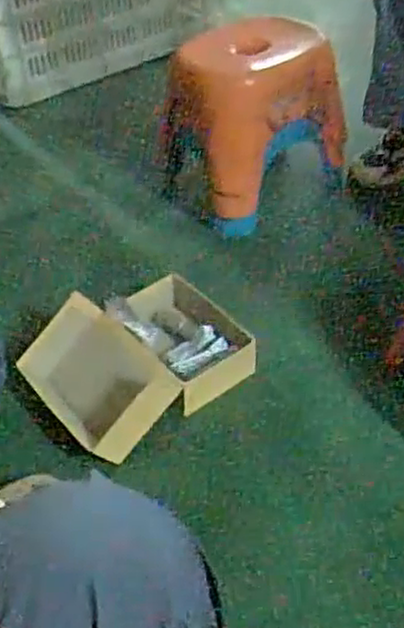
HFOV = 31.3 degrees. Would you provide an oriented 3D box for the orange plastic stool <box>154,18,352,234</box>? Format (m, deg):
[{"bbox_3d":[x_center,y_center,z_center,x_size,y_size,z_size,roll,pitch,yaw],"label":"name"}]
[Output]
[{"bbox_3d":[0.077,-0.355,1.301,0.297,0.266,0.248,-33,51,-26],"label":"orange plastic stool"}]

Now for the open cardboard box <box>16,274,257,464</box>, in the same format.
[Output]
[{"bbox_3d":[-0.083,0.057,1.030,0.294,0.079,0.222,-33,51,-26],"label":"open cardboard box"}]

